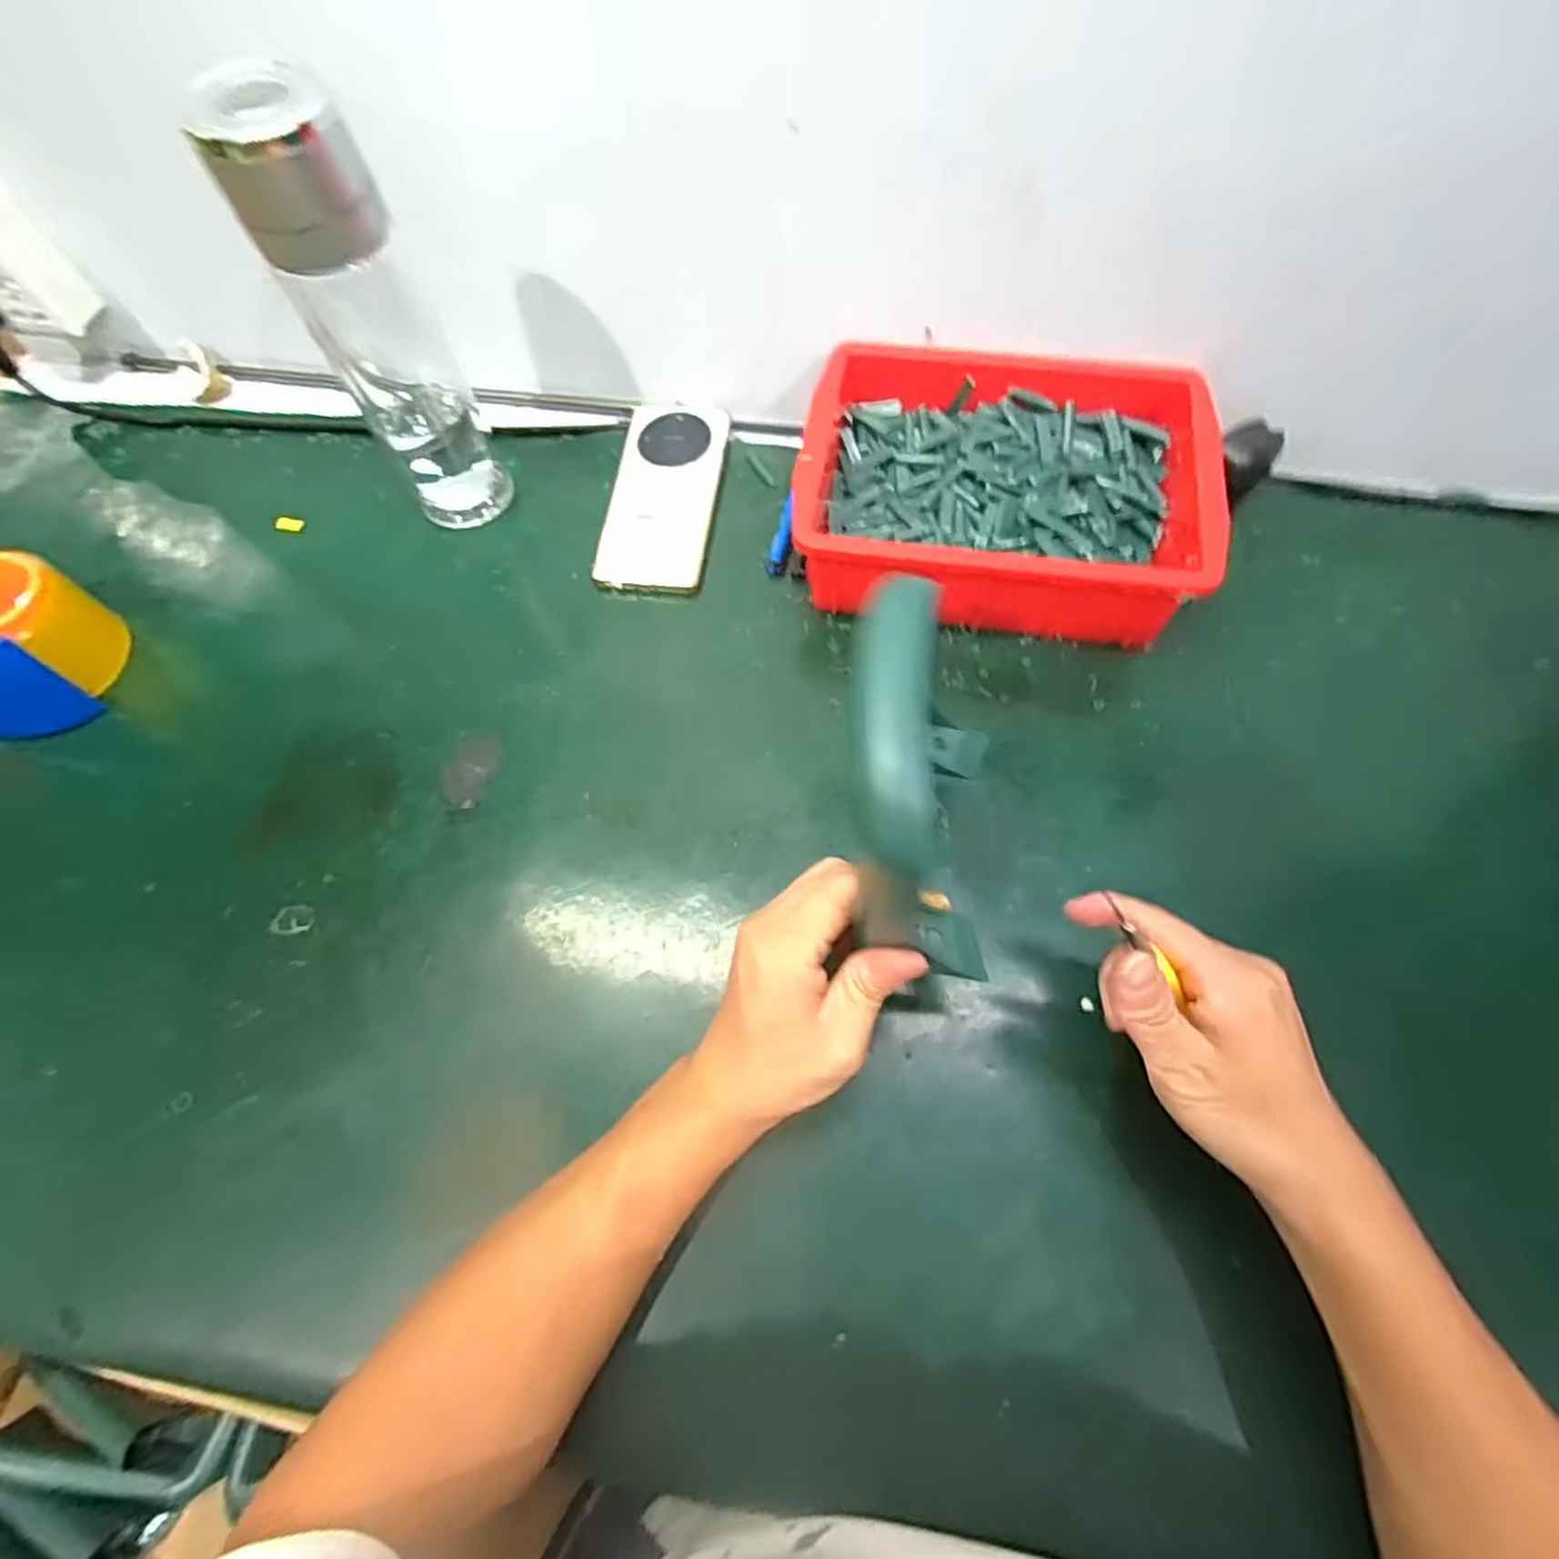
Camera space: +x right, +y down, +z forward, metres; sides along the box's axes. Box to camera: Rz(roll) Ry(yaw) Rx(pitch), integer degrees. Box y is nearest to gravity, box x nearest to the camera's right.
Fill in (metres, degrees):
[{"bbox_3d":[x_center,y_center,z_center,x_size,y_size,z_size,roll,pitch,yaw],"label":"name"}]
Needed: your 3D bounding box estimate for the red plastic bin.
[{"bbox_3d":[0.146,-0.190,0.477,0.255,0.081,0.198,16,66,10],"label":"red plastic bin"}]

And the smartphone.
[{"bbox_3d":[-0.083,-0.213,0.526,0.077,0.010,0.166,5,72,2],"label":"smartphone"}]

